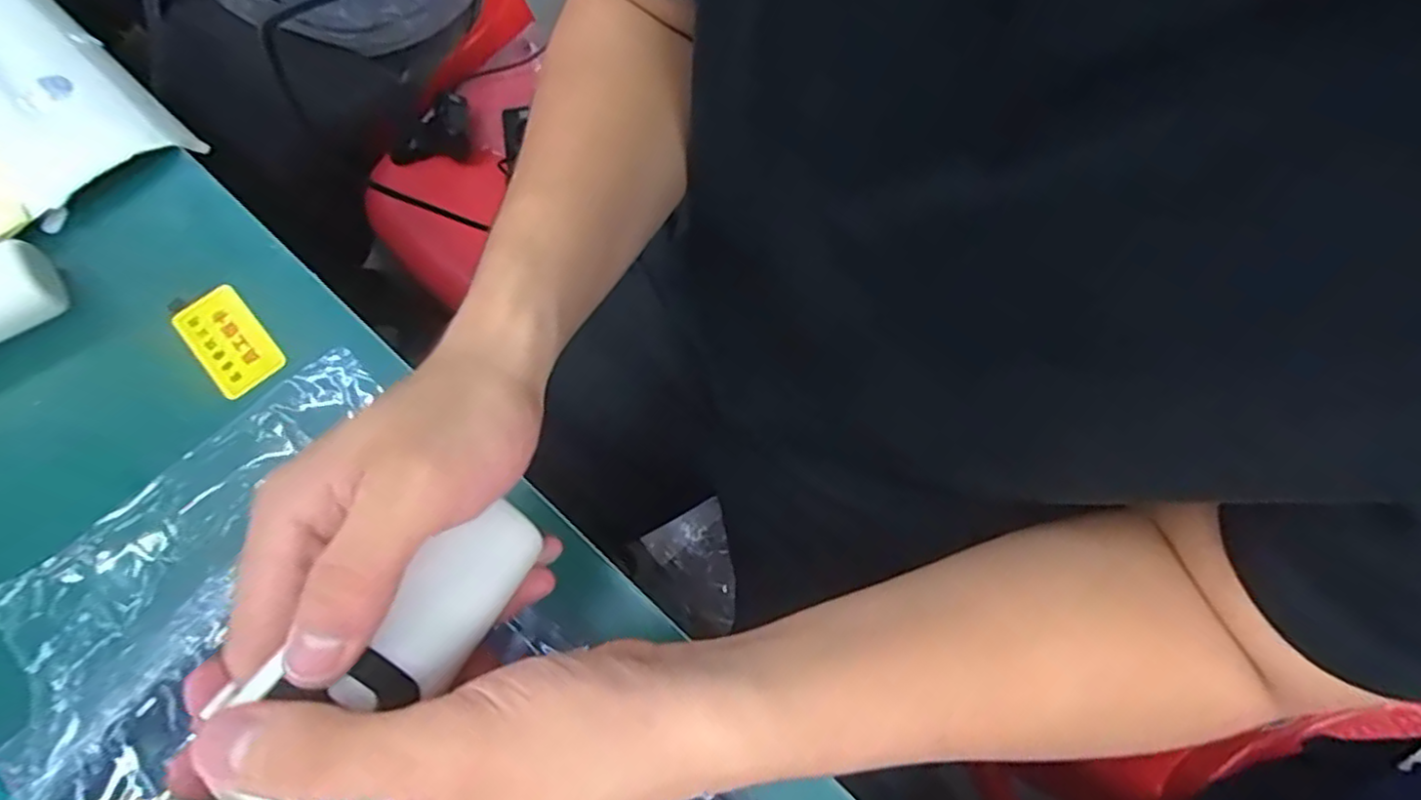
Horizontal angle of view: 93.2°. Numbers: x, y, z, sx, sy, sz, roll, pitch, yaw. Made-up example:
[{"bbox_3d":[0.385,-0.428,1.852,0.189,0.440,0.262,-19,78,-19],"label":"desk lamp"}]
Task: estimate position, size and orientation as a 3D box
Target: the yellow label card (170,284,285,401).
[{"bbox_3d":[-0.271,-0.034,0.377,0.039,0.004,0.066,-43,78,-10],"label":"yellow label card"}]

